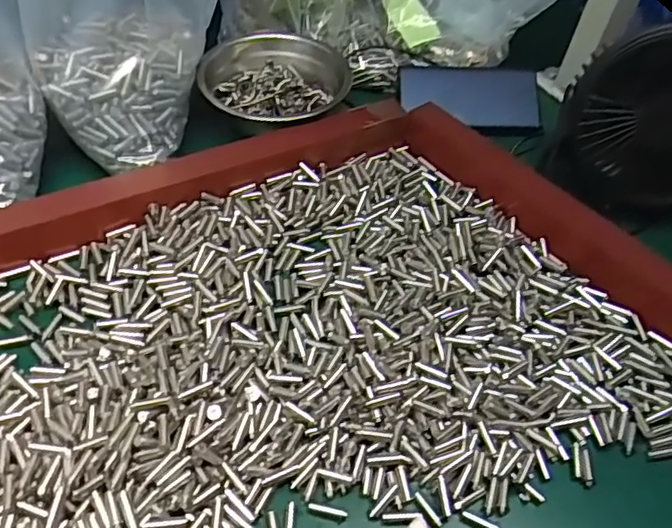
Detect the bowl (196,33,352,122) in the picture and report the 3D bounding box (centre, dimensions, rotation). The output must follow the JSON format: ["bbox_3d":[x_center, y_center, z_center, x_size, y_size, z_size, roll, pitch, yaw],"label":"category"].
[{"bbox_3d":[-0.051,-0.161,0.536,0.116,0.035,0.116,2,51,-2],"label":"bowl"}]

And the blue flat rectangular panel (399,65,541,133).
[{"bbox_3d":[0.123,-0.156,0.559,0.128,0.012,0.081,4,51,-1],"label":"blue flat rectangular panel"}]

